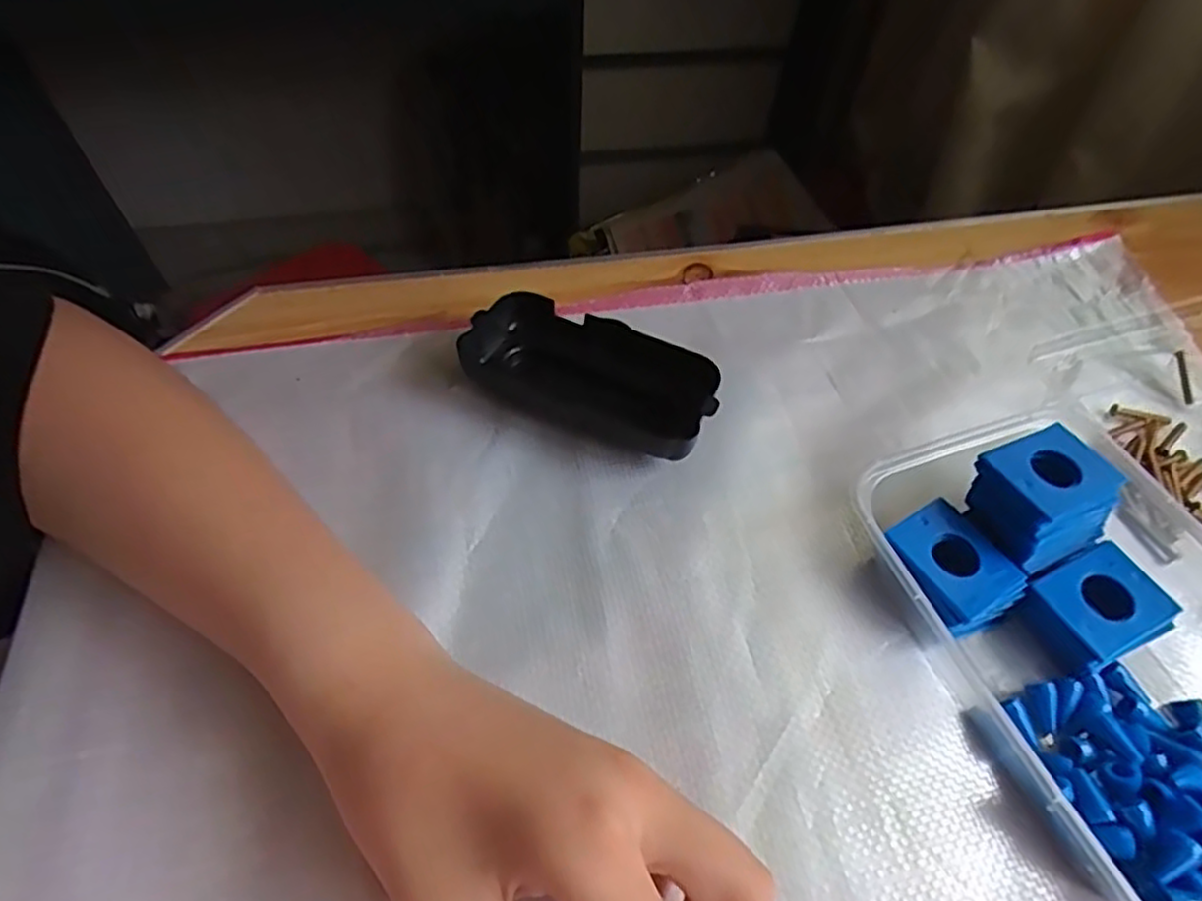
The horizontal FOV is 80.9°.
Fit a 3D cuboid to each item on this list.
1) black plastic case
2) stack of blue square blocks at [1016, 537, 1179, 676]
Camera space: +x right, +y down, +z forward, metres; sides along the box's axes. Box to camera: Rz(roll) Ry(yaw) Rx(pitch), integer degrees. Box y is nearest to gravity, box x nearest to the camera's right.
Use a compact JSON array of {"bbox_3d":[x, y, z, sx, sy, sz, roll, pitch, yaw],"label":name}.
[{"bbox_3d":[-0.005,-0.032,0.313,0.112,0.027,0.056,24,55,15],"label":"black plastic case"},{"bbox_3d":[0.180,0.059,0.259,0.043,0.023,0.034,-20,56,-18],"label":"stack of blue square blocks"}]

